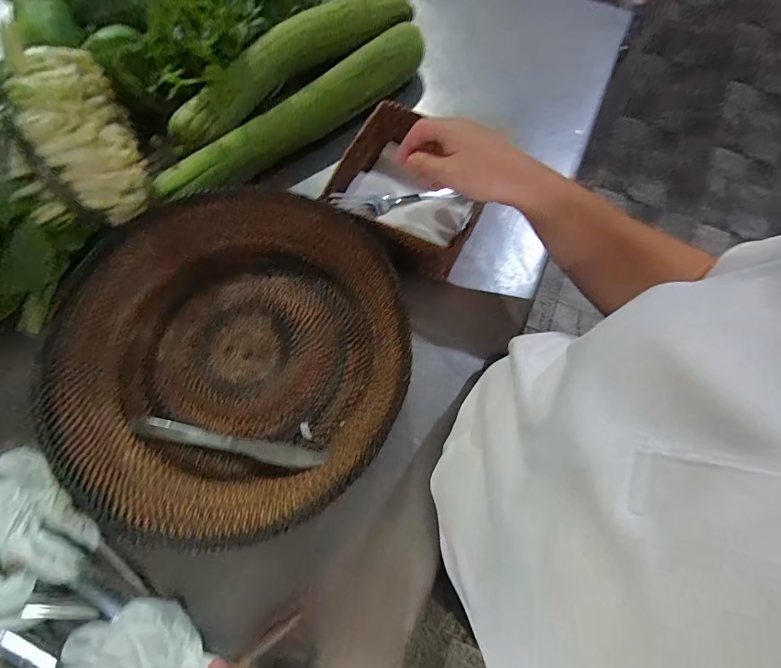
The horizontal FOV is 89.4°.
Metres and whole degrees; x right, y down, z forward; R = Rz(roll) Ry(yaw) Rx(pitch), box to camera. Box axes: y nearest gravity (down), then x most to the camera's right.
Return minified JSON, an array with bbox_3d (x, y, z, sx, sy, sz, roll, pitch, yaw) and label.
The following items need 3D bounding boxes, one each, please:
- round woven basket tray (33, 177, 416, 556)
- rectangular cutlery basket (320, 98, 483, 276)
[{"bbox_3d":[-0.145,0.007,0.374,0.311,0.061,0.318,1,72,-2],"label":"round woven basket tray"},{"bbox_3d":[0.023,-0.155,0.435,0.160,0.060,0.155,32,73,8],"label":"rectangular cutlery basket"}]

